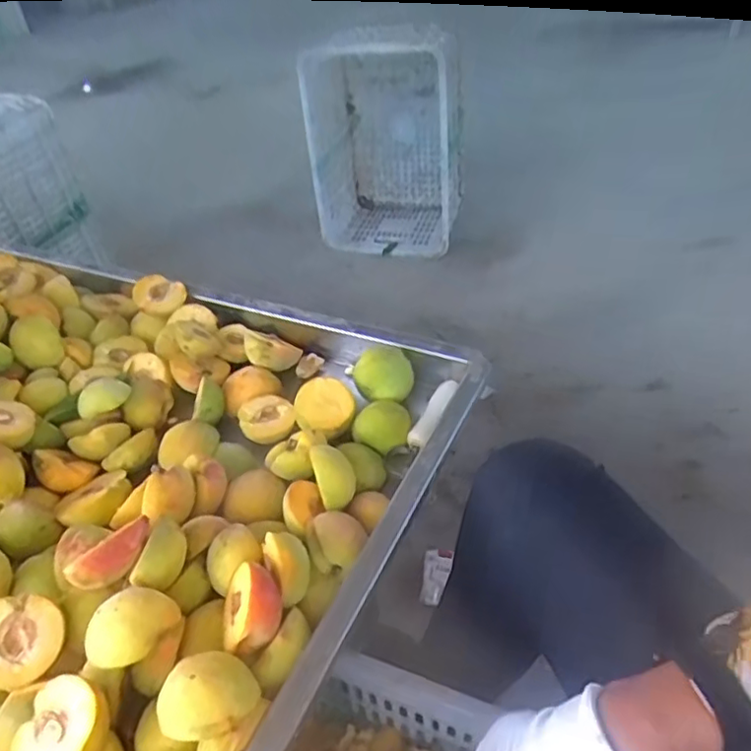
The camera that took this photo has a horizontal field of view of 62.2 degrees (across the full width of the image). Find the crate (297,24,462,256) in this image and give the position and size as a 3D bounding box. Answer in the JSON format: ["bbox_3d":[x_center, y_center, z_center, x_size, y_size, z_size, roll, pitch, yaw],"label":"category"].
[{"bbox_3d":[0.015,-0.575,1.542,0.345,0.477,0.252,-5,39,1],"label":"crate"}]

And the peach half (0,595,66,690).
[{"bbox_3d":[-0.251,0.184,0.433,0.060,0.030,0.055,8,69,-21],"label":"peach half"}]

